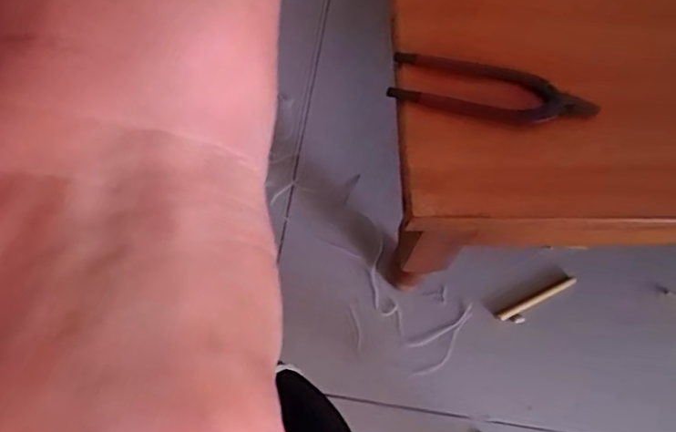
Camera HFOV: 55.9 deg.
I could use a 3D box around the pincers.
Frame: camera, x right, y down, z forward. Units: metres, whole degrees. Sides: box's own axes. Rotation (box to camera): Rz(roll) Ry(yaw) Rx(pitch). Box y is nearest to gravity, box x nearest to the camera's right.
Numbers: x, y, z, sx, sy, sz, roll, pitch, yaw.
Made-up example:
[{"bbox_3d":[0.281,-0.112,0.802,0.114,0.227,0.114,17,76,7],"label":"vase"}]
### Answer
[{"bbox_3d":[0.116,-0.094,0.476,0.151,0.010,0.041,10,67,0],"label":"pincers"}]

